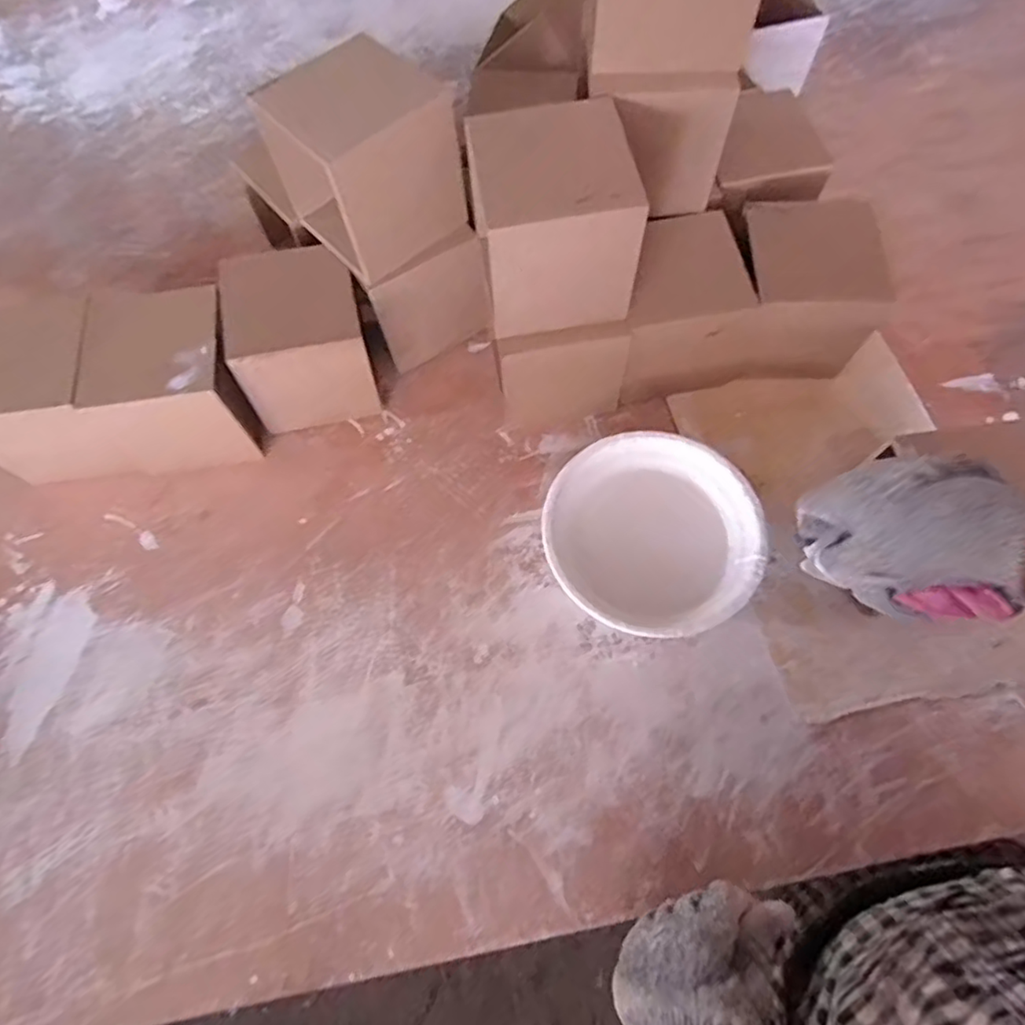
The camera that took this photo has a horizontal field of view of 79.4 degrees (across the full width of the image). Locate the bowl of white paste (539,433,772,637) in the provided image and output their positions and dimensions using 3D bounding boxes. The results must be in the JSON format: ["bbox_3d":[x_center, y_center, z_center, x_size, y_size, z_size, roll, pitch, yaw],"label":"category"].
[{"bbox_3d":[0.112,0.022,0.512,0.168,0.056,0.166,-1,66,1],"label":"bowl of white paste"}]

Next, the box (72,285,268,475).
[{"bbox_3d":[-0.291,-0.116,0.548,0.122,0.122,0.128,-12,66,-4],"label":"box"}]

